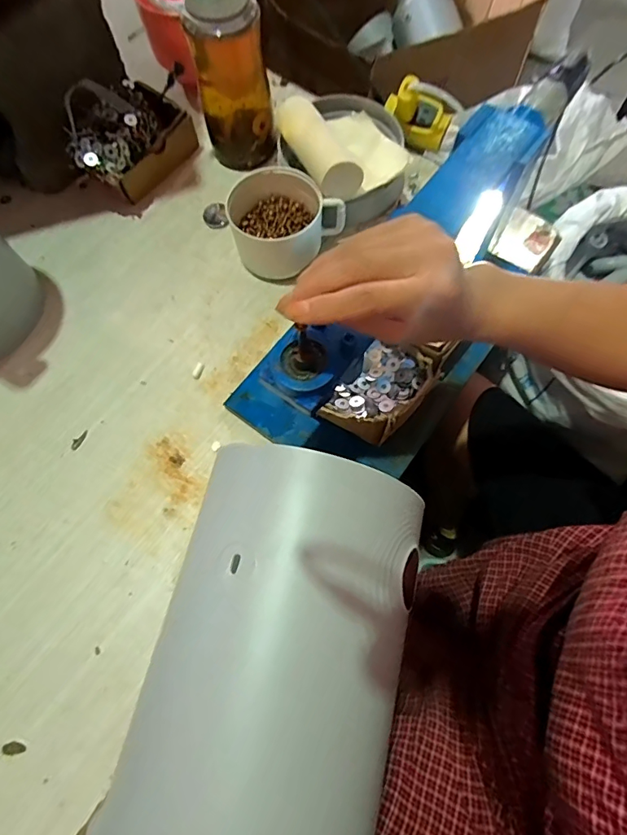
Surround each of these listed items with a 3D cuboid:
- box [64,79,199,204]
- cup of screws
[{"bbox_3d":[-0.240,-0.365,0.603,0.093,0.098,0.164,36,74,14],"label":"box"},{"bbox_3d":[-0.037,-0.244,0.569,0.124,0.073,0.113,-1,69,1],"label":"cup of screws"}]

